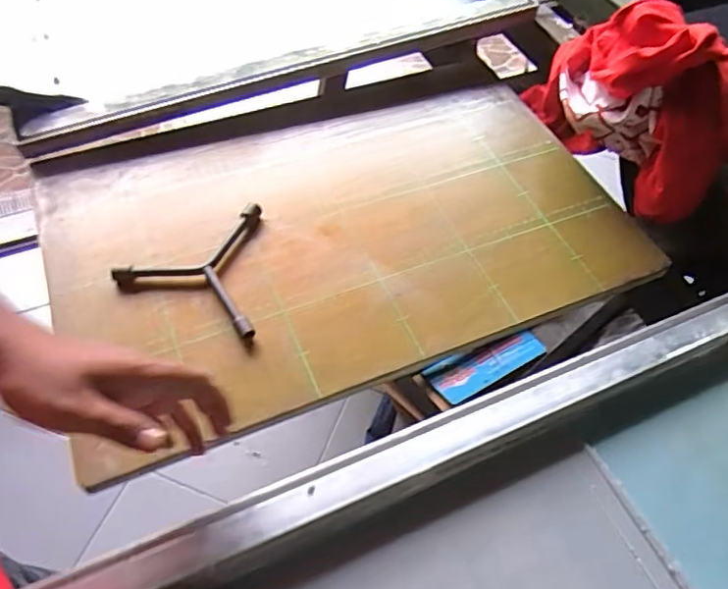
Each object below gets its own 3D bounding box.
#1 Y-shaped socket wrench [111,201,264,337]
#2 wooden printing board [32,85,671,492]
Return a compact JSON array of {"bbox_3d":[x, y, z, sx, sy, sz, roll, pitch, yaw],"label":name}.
[{"bbox_3d":[-0.173,-0.024,0.570,0.133,0.022,0.152,-1,54,-3],"label":"Y-shaped socket wrench"},{"bbox_3d":[-0.021,-0.077,0.621,0.580,0.020,0.364,-18,57,-14],"label":"wooden printing board"}]

